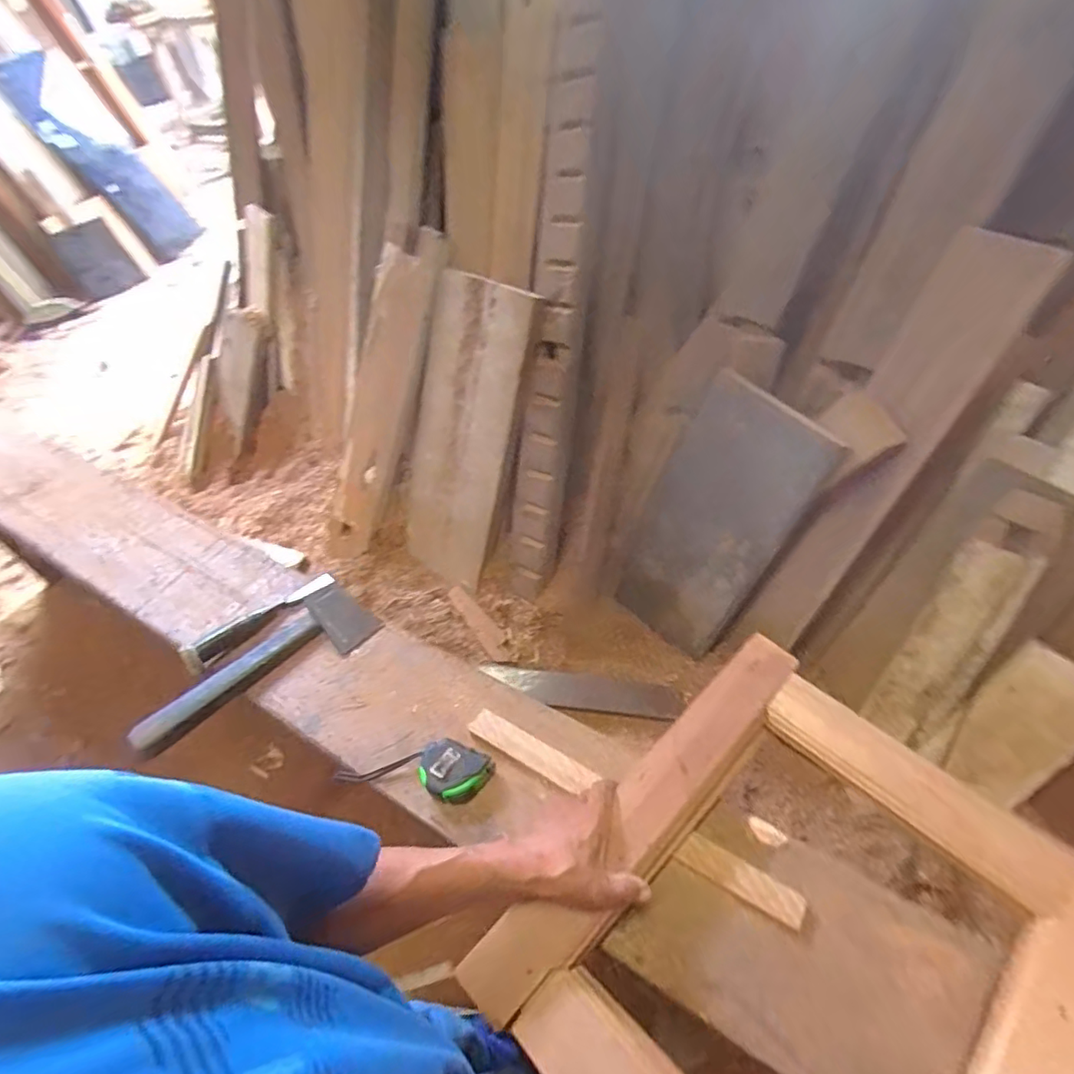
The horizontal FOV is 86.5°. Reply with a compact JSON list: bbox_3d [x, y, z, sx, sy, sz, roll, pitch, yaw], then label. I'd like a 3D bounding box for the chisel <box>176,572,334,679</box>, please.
[{"bbox_3d":[-0.425,0.121,0.882,0.238,0.046,0.045,-39,57,-25],"label":"chisel"}]

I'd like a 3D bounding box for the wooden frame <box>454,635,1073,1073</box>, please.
[{"bbox_3d":[0.248,0.376,0.527,0.477,0.055,0.415,-38,57,-24],"label":"wooden frame"}]

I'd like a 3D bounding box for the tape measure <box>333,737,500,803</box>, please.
[{"bbox_3d":[-0.156,0.293,0.720,0.208,0.056,0.069,-5,49,16],"label":"tape measure"}]

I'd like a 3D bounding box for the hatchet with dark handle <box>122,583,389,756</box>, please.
[{"bbox_3d":[-0.390,0.180,0.834,0.304,0.038,0.122,-37,57,-24],"label":"hatchet with dark handle"}]

